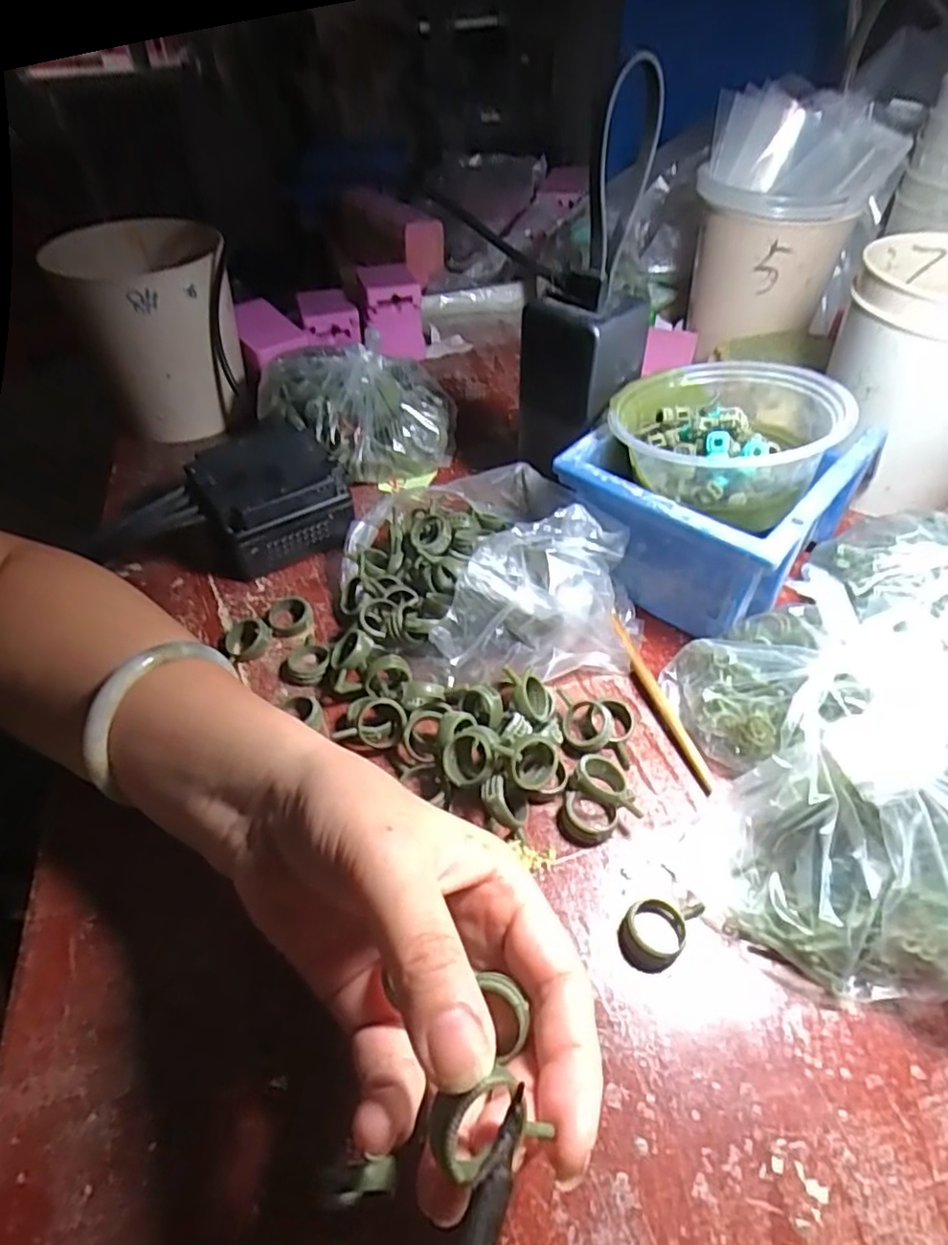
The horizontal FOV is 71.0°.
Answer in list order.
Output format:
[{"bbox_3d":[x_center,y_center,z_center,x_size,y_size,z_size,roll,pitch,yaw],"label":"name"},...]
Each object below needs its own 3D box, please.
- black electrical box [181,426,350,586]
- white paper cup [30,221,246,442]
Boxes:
[{"bbox_3d":[-0.122,-0.072,0.406,0.082,0.051,0.080,-21,49,-17],"label":"black electrical box"},{"bbox_3d":[-0.219,-0.206,0.472,0.101,0.124,0.080,-19,49,-15],"label":"white paper cup"}]

